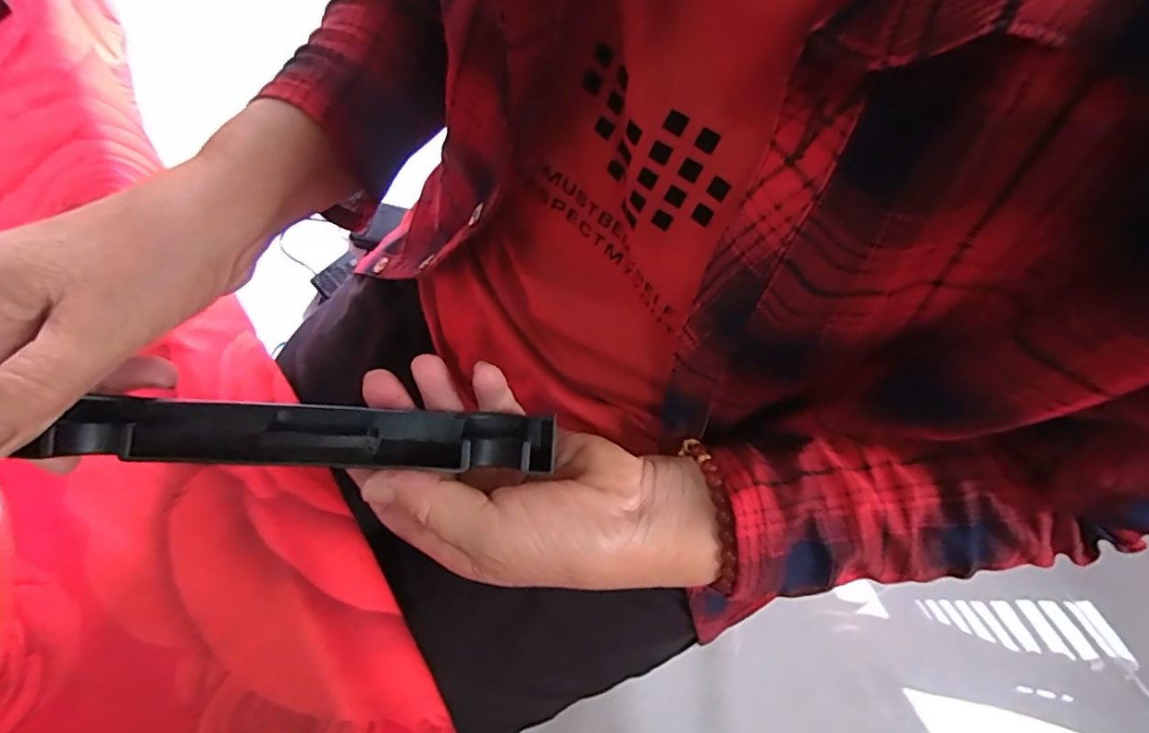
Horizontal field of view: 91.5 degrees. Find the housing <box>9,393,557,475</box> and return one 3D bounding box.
[{"bbox_3d":[-0.104,0.029,0.237,0.190,0.023,0.028,4,68,-15],"label":"housing"}]

